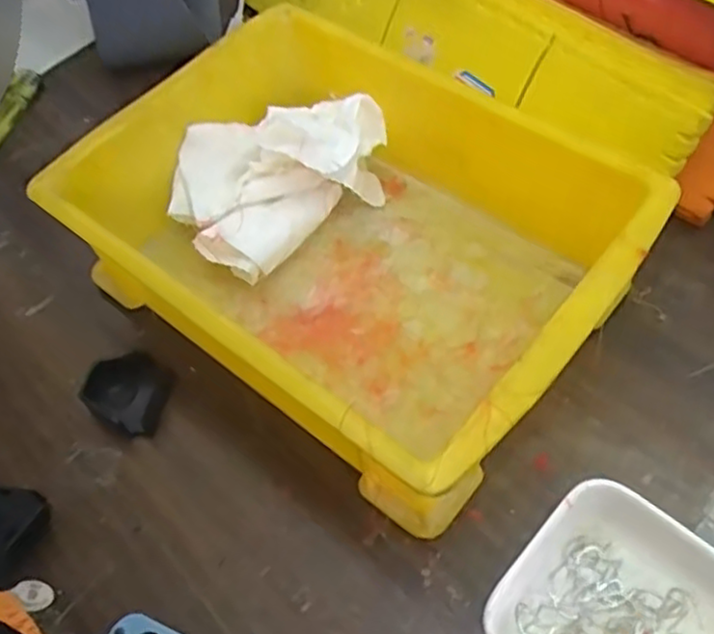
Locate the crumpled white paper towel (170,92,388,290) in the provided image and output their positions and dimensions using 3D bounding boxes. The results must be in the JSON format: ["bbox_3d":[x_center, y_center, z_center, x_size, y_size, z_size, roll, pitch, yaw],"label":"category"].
[{"bbox_3d":[-0.043,-0.082,0.386,0.120,0.055,0.080,-37,62,-17],"label":"crumpled white paper towel"}]

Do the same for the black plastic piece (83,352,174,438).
[{"bbox_3d":[-0.110,0.035,0.350,0.038,0.015,0.036,28,64,20],"label":"black plastic piece"}]

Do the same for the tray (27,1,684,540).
[{"bbox_3d":[-0.005,-0.040,0.349,0.247,0.075,0.180,33,66,23],"label":"tray"}]

